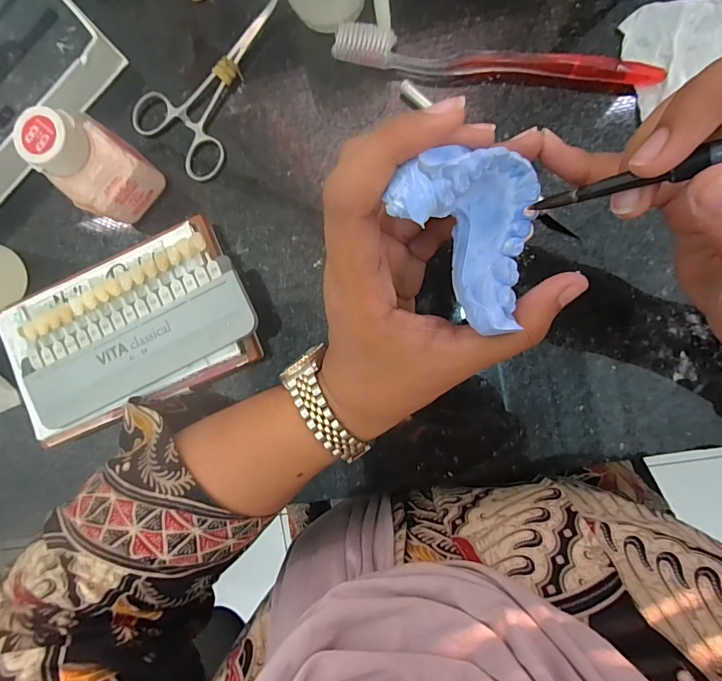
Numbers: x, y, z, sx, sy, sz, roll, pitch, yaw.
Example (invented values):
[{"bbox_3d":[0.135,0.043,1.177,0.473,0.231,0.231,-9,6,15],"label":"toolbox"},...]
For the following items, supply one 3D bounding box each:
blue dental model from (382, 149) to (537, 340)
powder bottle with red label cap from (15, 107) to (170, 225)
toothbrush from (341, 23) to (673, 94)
[{"bbox_3d":[0.036,-0.039,0.134,0.029,0.057,0.056,15,80,32],"label":"blue dental model"},{"bbox_3d":[-0.153,-0.100,0.239,0.033,0.071,0.044,42,95,4],"label":"powder bottle with red label cap"},{"bbox_3d":[0.078,-0.165,0.244,0.189,0.009,0.021,11,92,6],"label":"toothbrush"}]

